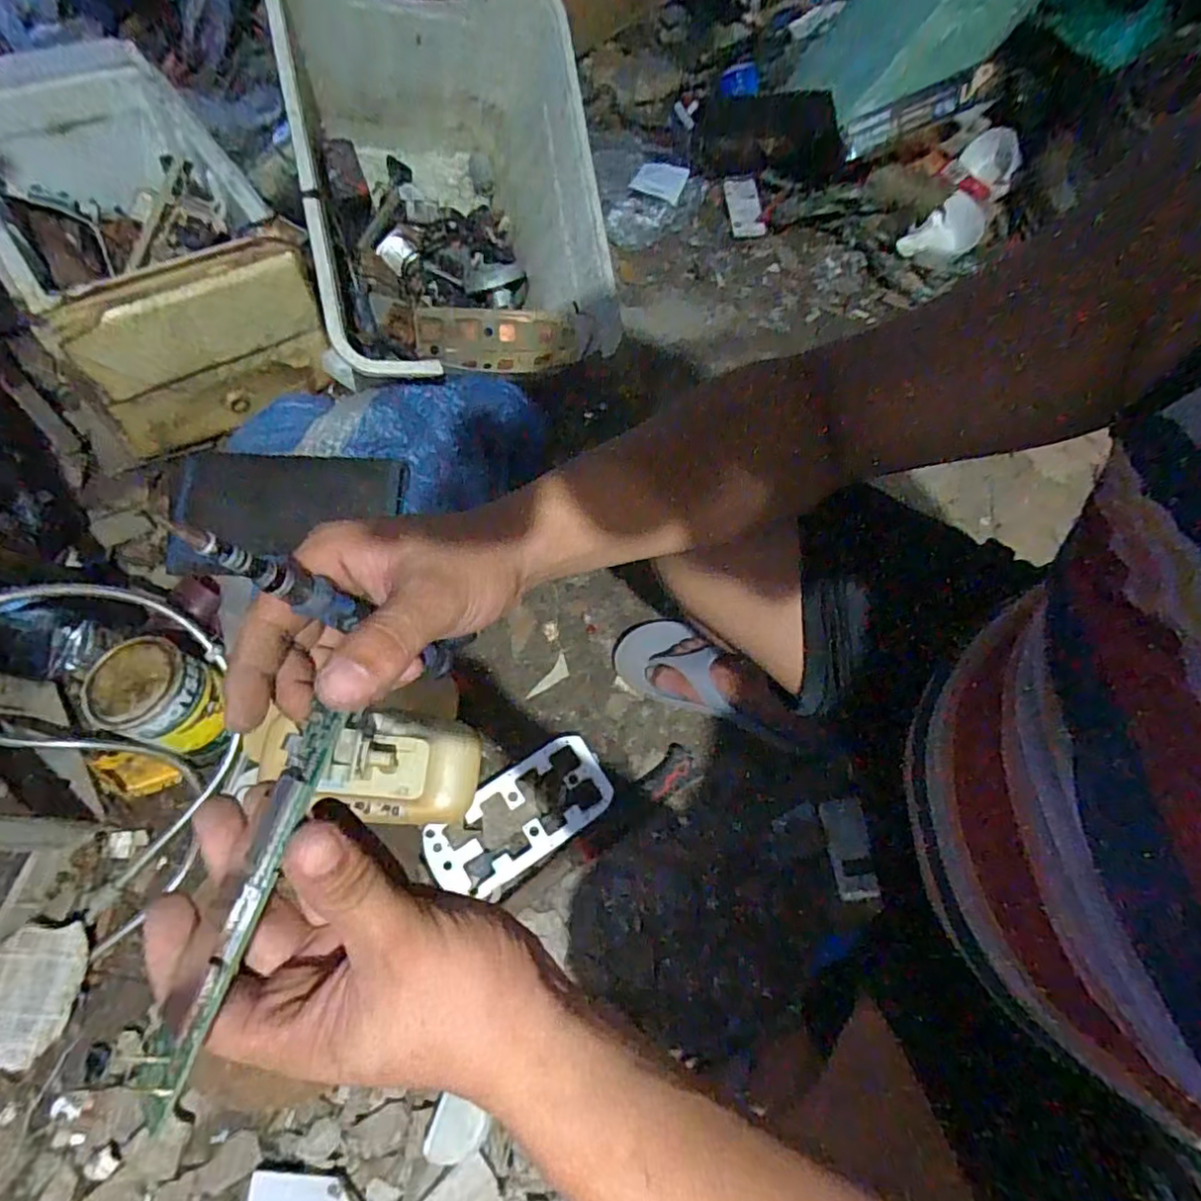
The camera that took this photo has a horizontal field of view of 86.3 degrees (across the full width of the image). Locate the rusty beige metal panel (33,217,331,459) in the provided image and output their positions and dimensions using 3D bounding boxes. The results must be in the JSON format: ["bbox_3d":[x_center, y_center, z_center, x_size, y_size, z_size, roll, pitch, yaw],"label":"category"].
[{"bbox_3d":[-0.492,-0.315,0.814,0.300,0.213,0.044,-32,69,-15],"label":"rusty beige metal panel"}]

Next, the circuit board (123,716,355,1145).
[{"bbox_3d":[-0.113,0.093,0.206,0.021,0.011,0.121,12,65,4],"label":"circuit board"}]

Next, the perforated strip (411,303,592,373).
[{"bbox_3d":[-0.124,-0.327,0.804,0.210,0.027,0.077,1,99,-3],"label":"perforated strip"}]

